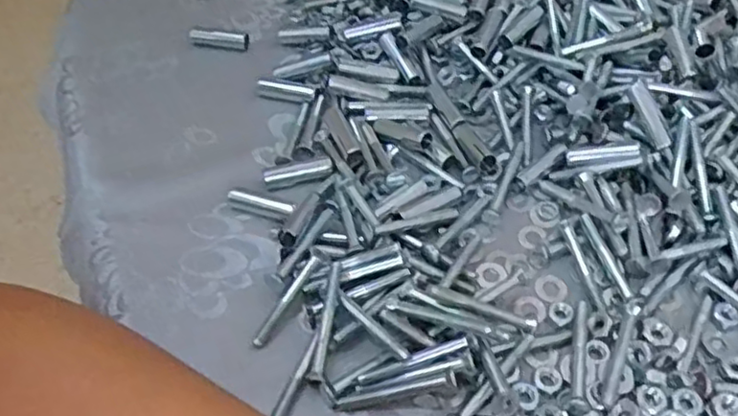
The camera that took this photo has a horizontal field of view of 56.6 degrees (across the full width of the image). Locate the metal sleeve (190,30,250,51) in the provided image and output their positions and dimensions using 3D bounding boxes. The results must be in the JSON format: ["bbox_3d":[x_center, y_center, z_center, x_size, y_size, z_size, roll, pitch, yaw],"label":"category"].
[{"bbox_3d":[-0.103,-0.117,0.476,0.041,0.009,0.011,7,52,9],"label":"metal sleeve"}]

